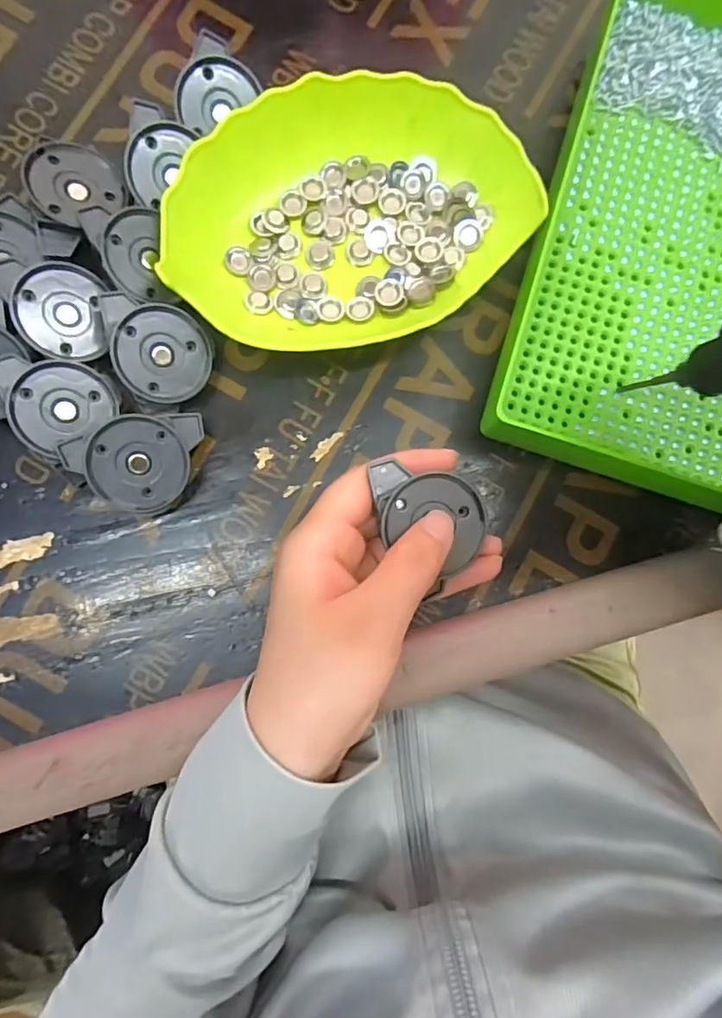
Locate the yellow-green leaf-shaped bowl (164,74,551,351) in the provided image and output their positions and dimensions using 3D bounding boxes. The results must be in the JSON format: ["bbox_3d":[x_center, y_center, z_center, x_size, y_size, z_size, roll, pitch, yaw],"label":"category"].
[{"bbox_3d":[-0.005,-0.139,0.246,0.168,0.031,0.109,-16,85,-3],"label":"yellow-green leaf-shaped bowl"}]

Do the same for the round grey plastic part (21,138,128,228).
[{"bbox_3d":[-0.134,-0.151,0.239,0.038,0.004,0.041,5,79,-28],"label":"round grey plastic part"}]

